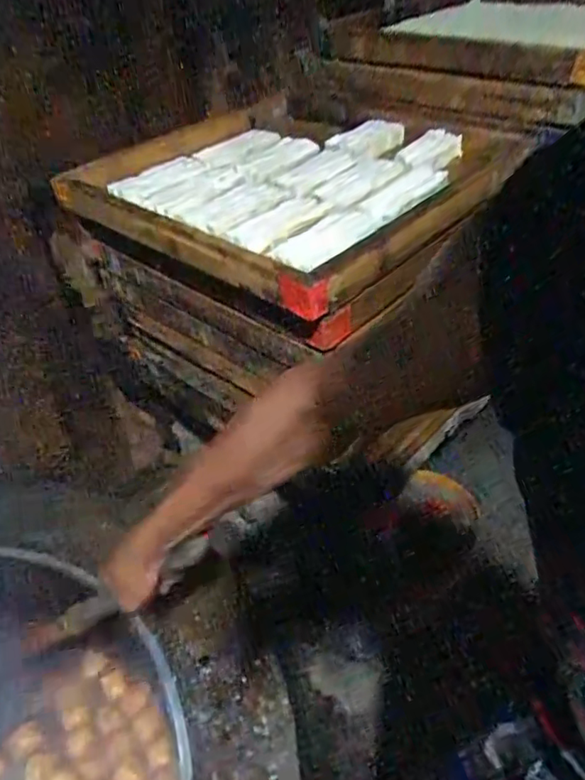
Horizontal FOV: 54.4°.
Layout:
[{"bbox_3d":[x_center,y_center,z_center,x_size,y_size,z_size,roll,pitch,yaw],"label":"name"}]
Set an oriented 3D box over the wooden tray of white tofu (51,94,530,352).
[{"bbox_3d":[0.007,-0.350,0.976,0.576,0.081,0.622,20,47,28],"label":"wooden tray of white tofu"}]

